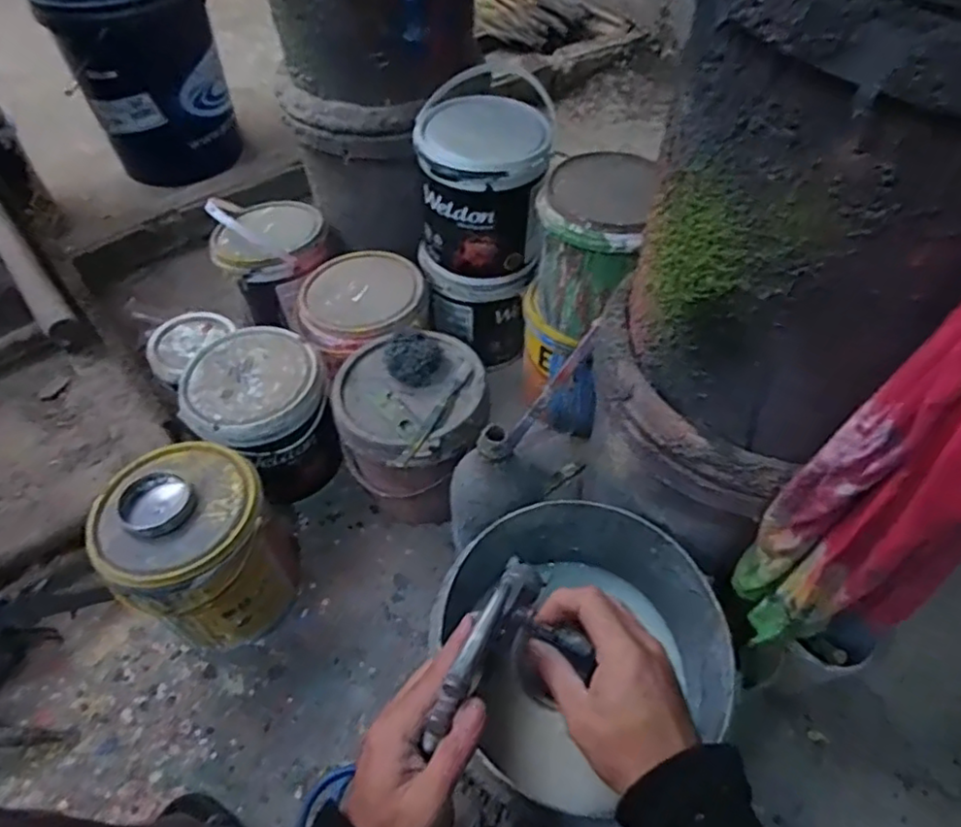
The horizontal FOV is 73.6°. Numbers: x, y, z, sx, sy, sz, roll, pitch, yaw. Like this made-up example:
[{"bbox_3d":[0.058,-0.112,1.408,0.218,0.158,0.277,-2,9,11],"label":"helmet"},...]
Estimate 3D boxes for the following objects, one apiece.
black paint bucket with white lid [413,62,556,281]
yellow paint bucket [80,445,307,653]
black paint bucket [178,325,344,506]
[{"bbox_3d":[0.004,-0.305,0.881,0.169,0.177,0.159,-2,53,1],"label":"black paint bucket with white lid"},{"bbox_3d":[-0.320,0.163,0.764,0.173,0.212,0.168,-1,53,2],"label":"yellow paint bucket"},{"bbox_3d":[-0.293,0.009,0.889,0.169,0.186,0.173,-1,53,2],"label":"black paint bucket"}]

